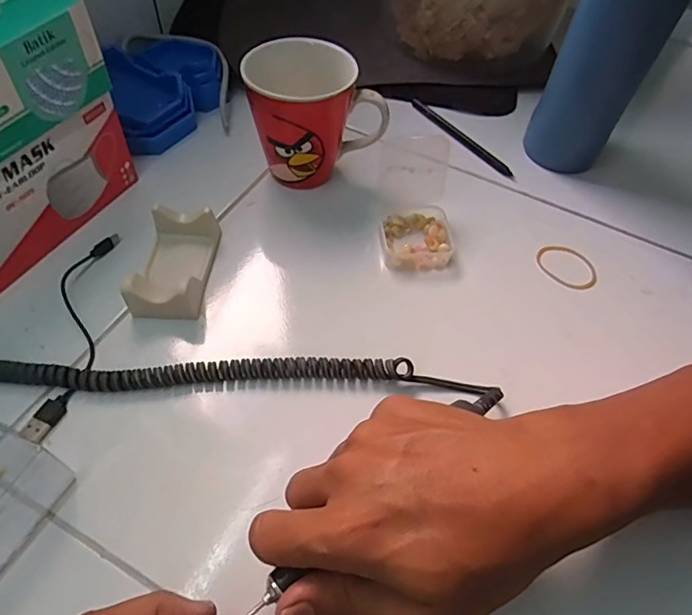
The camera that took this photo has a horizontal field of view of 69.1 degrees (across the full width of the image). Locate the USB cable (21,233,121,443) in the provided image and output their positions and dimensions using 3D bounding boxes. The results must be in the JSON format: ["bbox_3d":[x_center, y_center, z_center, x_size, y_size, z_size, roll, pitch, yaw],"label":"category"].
[{"bbox_3d":[-0.185,0.010,0.343,0.030,0.015,0.161,-2,55,-5],"label":"USB cable"}]

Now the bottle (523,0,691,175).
[{"bbox_3d":[0.215,-0.217,0.395,0.063,0.239,0.059,-10,56,-11],"label":"bottle"}]

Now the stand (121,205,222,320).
[{"bbox_3d":[-0.126,-0.031,0.366,0.047,0.032,0.090,6,55,0],"label":"stand"}]

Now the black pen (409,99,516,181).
[{"bbox_3d":[0.112,-0.167,0.497,0.011,0.013,0.135,-32,63,-23],"label":"black pen"}]

